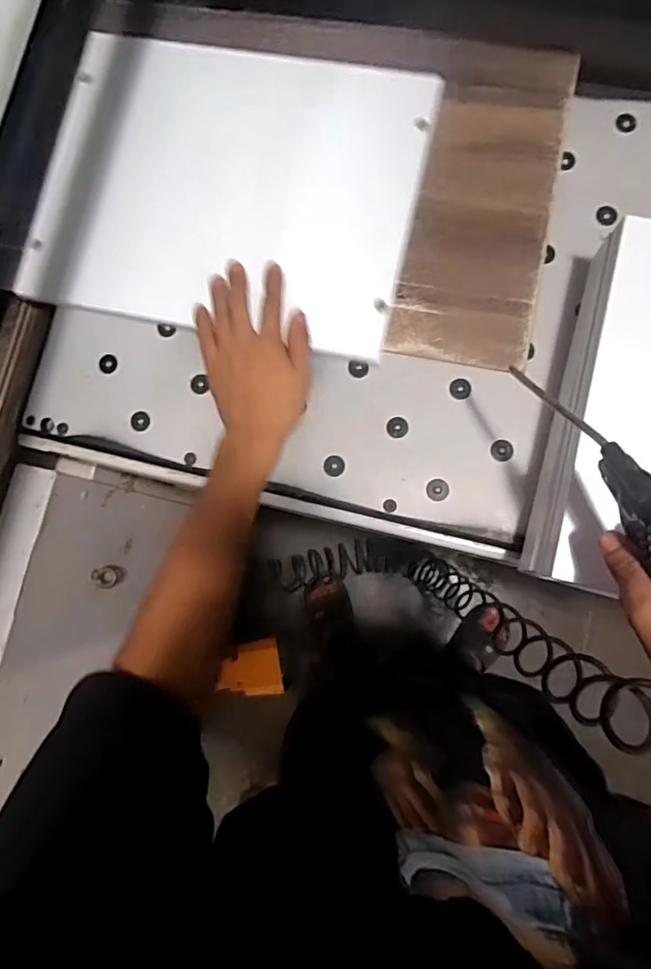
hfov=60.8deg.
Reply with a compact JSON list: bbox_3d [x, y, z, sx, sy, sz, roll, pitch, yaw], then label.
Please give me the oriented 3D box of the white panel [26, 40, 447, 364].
[{"bbox_3d":[-0.095,-0.297,0.552,0.366,0.016,0.286,13,88,5],"label":"white panel"}]

